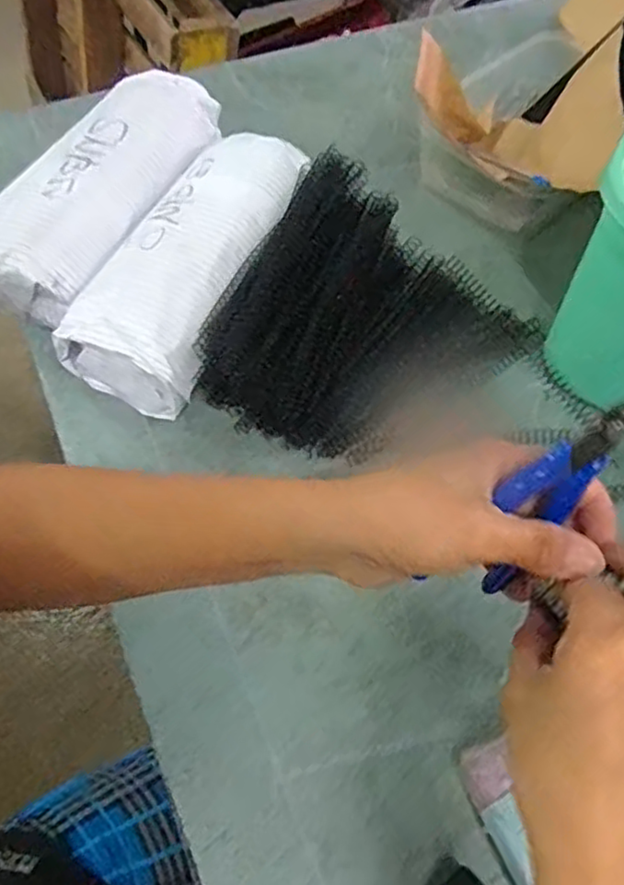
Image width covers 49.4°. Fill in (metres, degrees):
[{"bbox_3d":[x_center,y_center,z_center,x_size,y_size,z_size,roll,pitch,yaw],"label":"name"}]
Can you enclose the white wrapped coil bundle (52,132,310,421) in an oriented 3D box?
[{"bbox_3d":[-0.091,-0.145,0.556,0.107,0.079,0.246,25,62,12],"label":"white wrapped coil bundle"}]

